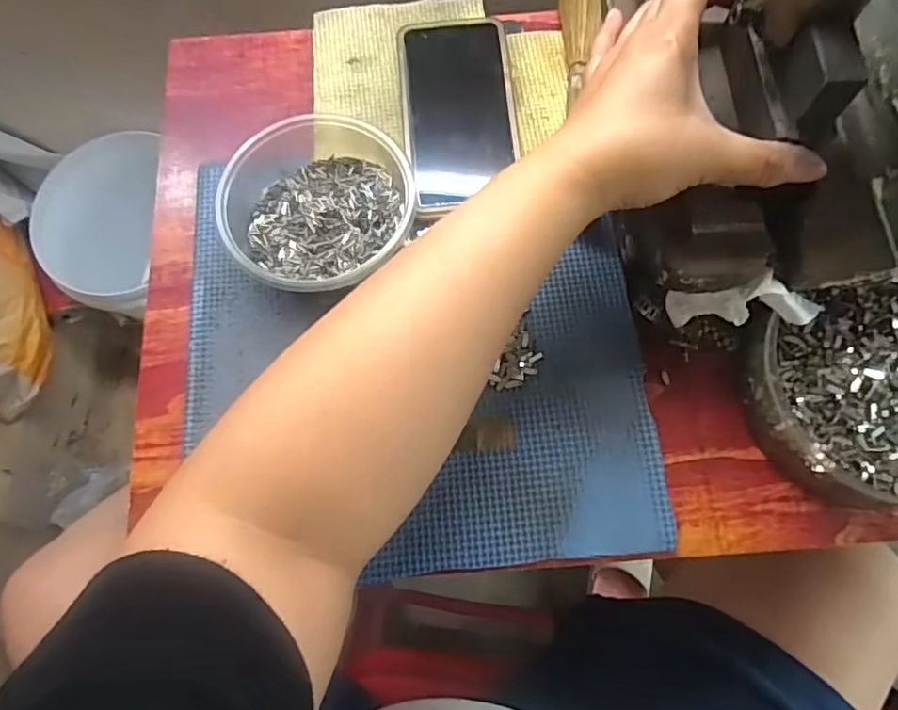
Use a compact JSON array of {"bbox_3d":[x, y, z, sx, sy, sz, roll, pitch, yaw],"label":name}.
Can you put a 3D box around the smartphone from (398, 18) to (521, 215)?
[{"bbox_3d":[0.007,-0.166,0.388,0.075,0.009,0.156,-5,72,-1],"label":"smartphone"}]

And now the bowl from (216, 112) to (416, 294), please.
[{"bbox_3d":[-0.085,-0.103,0.361,0.111,0.050,0.139,-24,74,-6],"label":"bowl"}]

